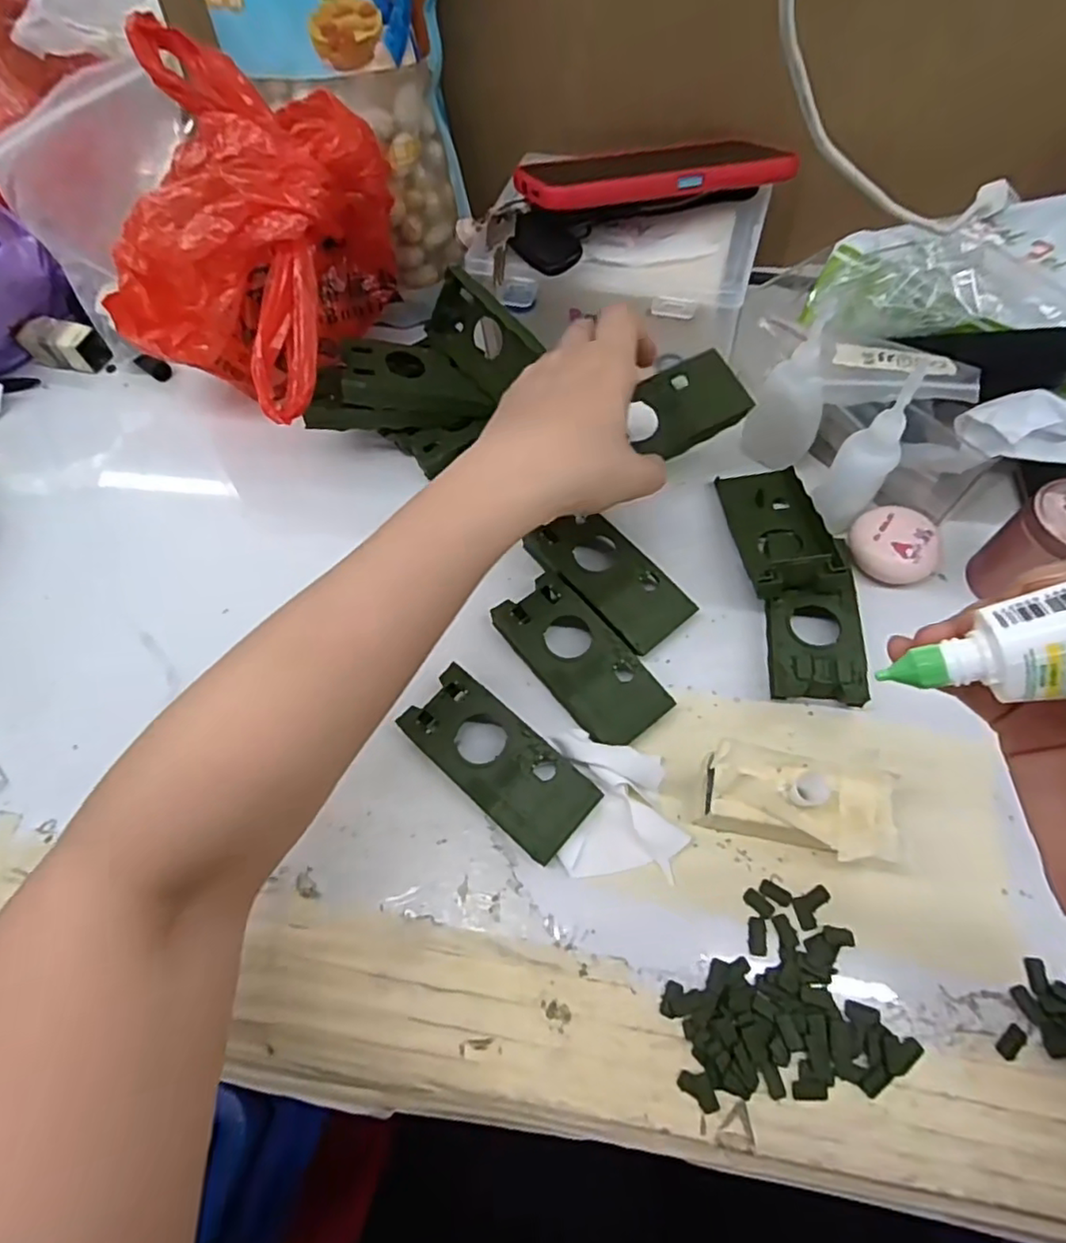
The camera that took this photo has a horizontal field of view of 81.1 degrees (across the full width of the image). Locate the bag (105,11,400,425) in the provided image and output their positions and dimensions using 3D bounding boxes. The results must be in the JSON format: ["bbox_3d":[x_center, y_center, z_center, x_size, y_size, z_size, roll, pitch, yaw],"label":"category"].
[{"bbox_3d":[-0.179,-0.222,0.375,0.150,0.140,0.173,15,64,12],"label":"bag"}]

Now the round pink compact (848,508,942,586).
[{"bbox_3d":[0.210,-0.044,0.362,0.042,0.023,0.048,-39,67,-15],"label":"round pink compact"}]

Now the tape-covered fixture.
[{"bbox_3d":[0.124,0.086,0.291,0.089,0.042,0.042,11,64,10],"label":"tape-covered fixture"}]

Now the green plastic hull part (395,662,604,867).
[{"bbox_3d":[-0.018,0.073,0.322,0.101,0.020,0.046,38,71,21],"label":"green plastic hull part"}]

